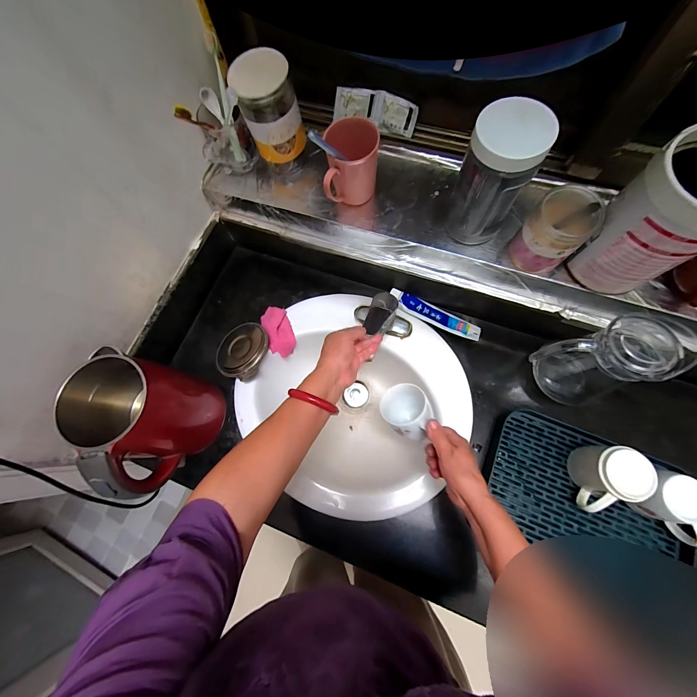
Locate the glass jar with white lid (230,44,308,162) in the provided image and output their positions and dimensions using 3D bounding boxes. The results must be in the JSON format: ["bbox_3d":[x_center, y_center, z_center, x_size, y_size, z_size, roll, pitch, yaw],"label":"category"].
[{"bbox_3d":[-0.134,-0.411,0.517,0.094,0.140,0.081,-16,72,-3],"label":"glass jar with white lid"}]

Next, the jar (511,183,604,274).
[{"bbox_3d":[0.314,-0.175,0.462,0.078,0.113,0.081,-1,72,2],"label":"jar"}]

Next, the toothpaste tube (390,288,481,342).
[{"bbox_3d":[0.188,-0.074,0.648,0.204,0.030,0.048,25,74,10],"label":"toothpaste tube"}]

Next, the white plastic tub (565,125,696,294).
[{"bbox_3d":[0.412,-0.163,0.402,0.119,0.197,0.120,-1,72,2],"label":"white plastic tub"}]

